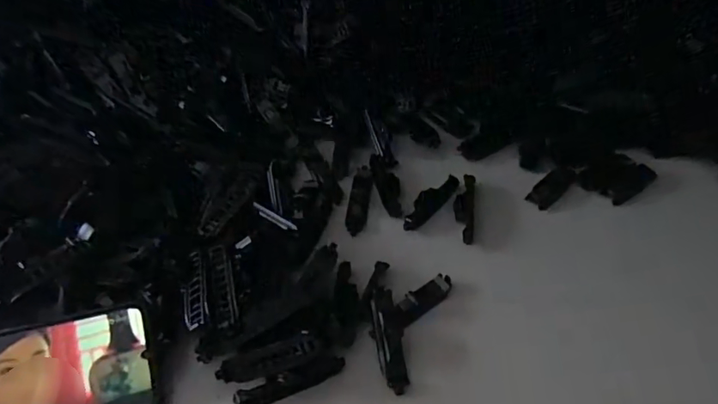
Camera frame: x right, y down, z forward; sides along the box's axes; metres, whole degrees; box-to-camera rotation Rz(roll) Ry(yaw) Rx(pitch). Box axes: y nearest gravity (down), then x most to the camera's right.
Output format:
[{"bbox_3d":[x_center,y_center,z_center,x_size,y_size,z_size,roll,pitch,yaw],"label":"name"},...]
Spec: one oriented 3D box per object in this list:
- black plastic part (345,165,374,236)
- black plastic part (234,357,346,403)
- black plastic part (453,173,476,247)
[{"bbox_3d":[0.001,-0.003,0.504,0.020,0.013,0.091,5,49,5],"label":"black plastic part"},{"bbox_3d":[-0.049,0.131,0.377,0.081,0.005,0.014,-17,51,-14],"label":"black plastic part"},{"bbox_3d":[0.101,0.004,0.495,0.018,0.009,0.079,7,49,7],"label":"black plastic part"}]

